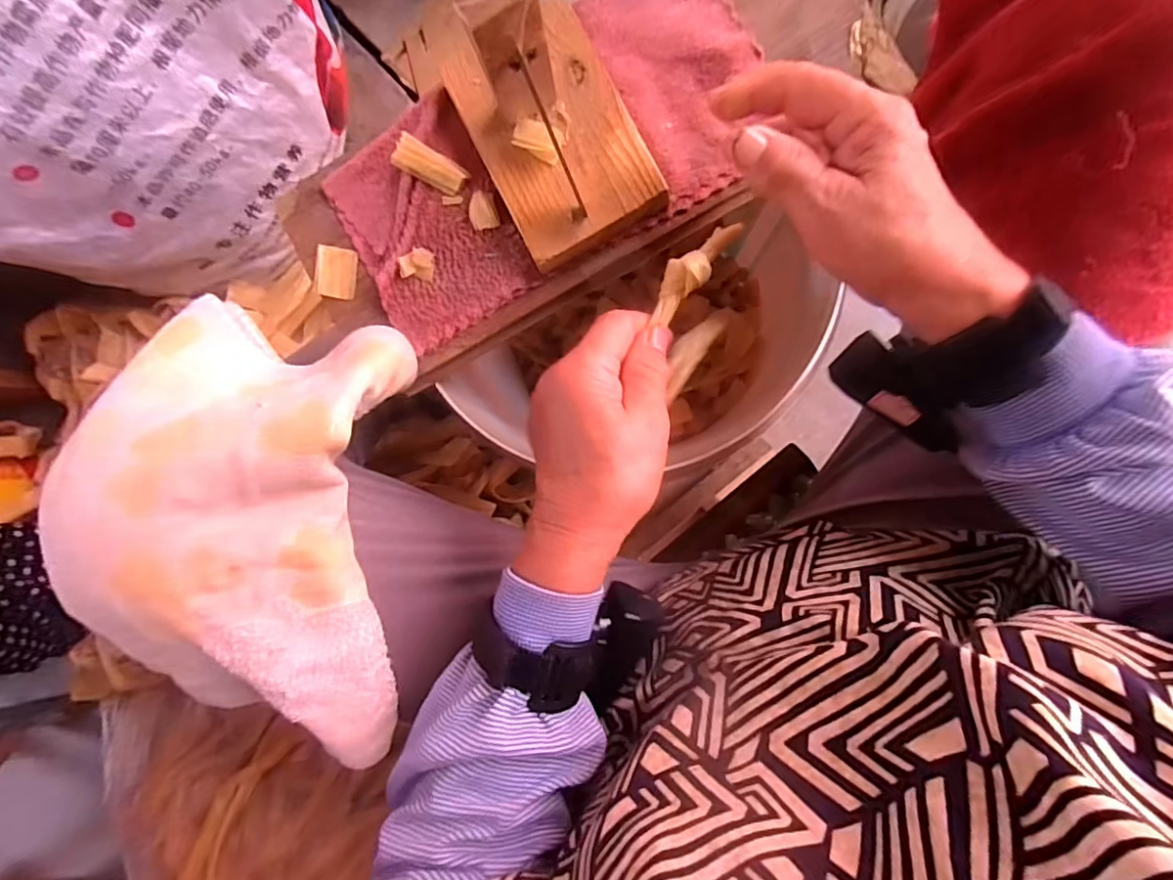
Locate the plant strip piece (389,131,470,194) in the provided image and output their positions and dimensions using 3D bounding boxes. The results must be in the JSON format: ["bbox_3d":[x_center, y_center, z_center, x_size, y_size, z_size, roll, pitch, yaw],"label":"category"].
[{"bbox_3d":[-0.100,-0.176,0.358,0.047,0.005,0.019,28,95,-9],"label":"plant strip piece"}]

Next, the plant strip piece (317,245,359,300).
[{"bbox_3d":[-0.169,-0.113,0.378,0.024,0.004,0.033,4,97,-21],"label":"plant strip piece"}]

